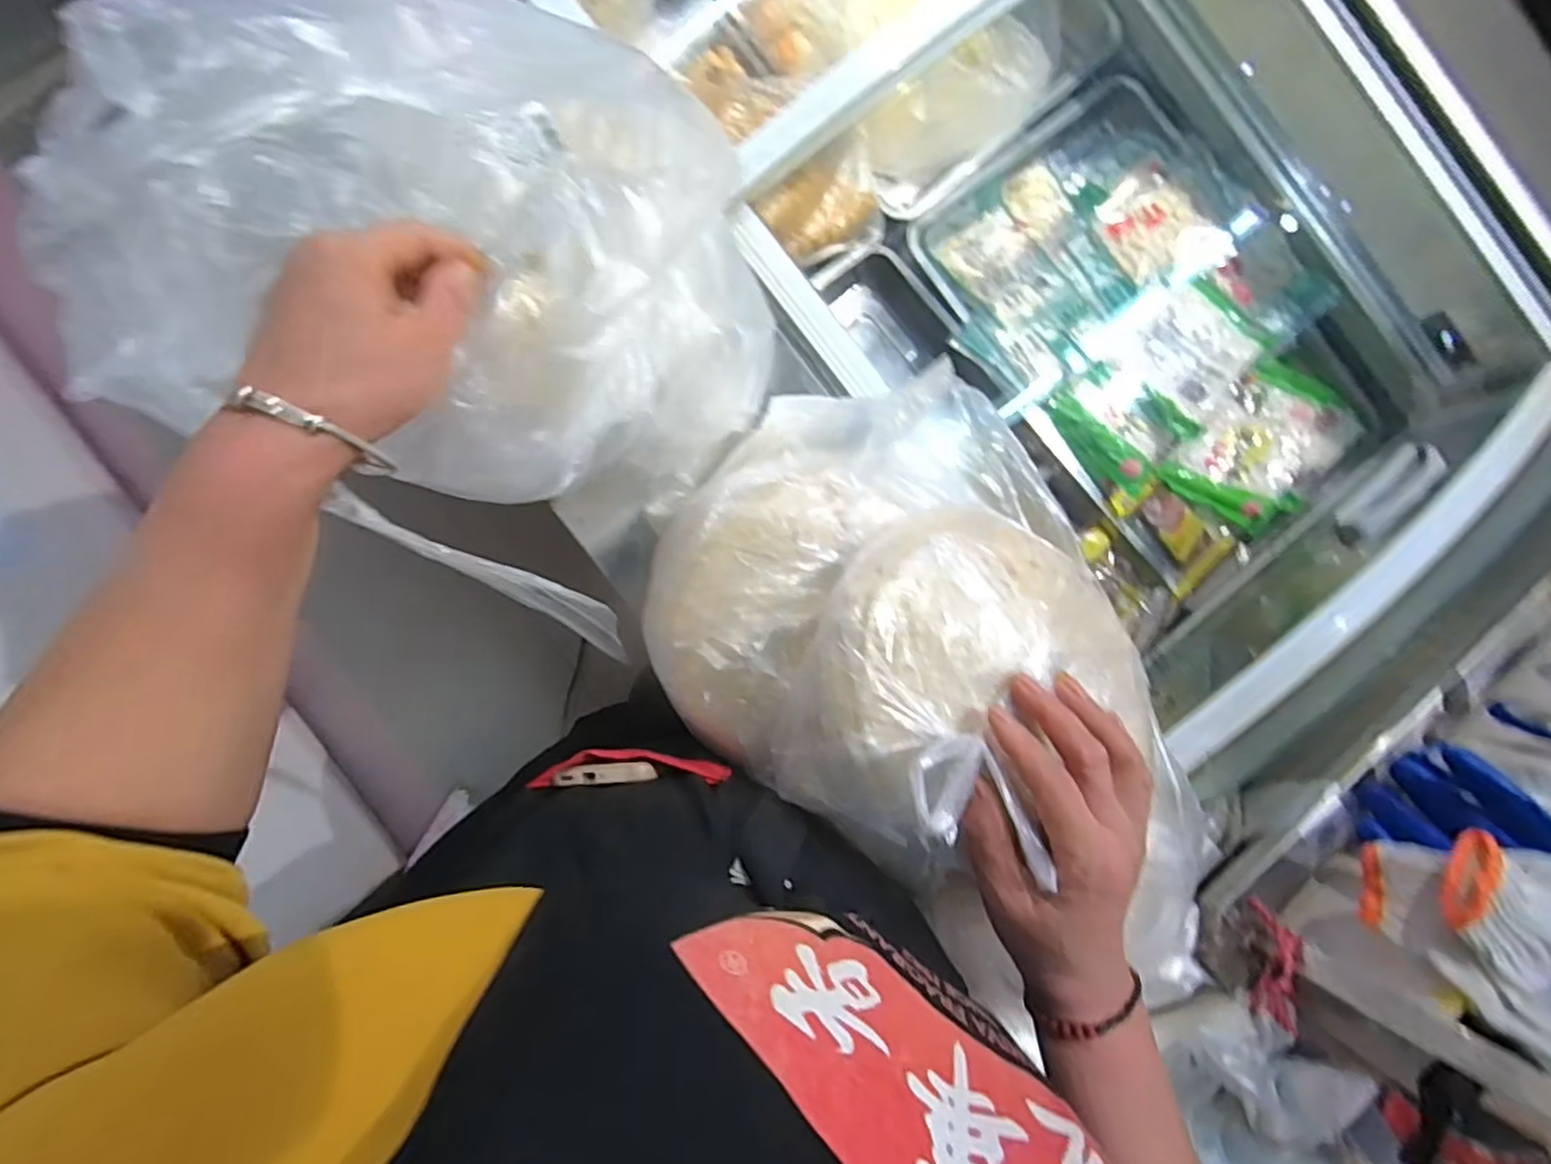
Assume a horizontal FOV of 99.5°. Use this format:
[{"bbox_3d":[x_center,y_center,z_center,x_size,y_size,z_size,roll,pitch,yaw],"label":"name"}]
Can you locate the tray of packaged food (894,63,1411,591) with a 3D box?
[{"bbox_3d":[0.447,-0.296,0.783,0.410,0.066,0.545,-41,93,-7],"label":"tray of packaged food"}]

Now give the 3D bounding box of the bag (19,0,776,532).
[{"bbox_3d":[-0.146,-0.183,0.382,0.295,0.195,0.260,12,87,-6],"label":"bag"}]

